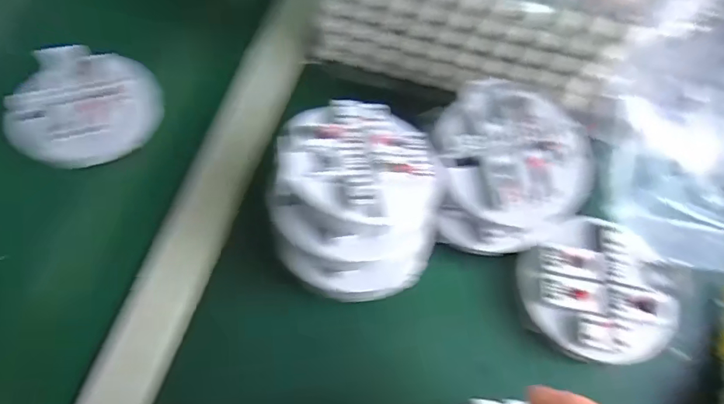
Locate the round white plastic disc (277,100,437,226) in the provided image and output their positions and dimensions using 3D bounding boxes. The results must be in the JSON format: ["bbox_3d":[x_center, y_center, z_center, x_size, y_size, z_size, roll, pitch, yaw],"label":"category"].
[{"bbox_3d":[-0.002,-0.030,0.302,0.102,0.014,0.096,9,52,-12],"label":"round white plastic disc"}]

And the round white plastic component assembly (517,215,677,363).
[{"bbox_3d":[0.167,0.062,0.326,0.098,0.013,0.099,0,71,0],"label":"round white plastic component assembly"}]

